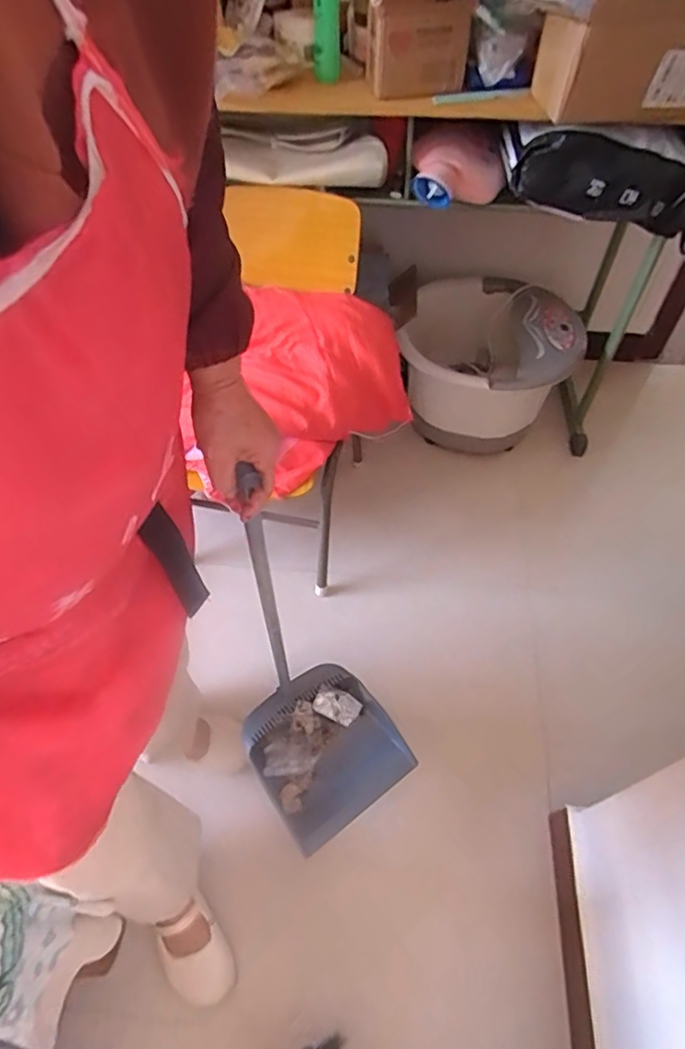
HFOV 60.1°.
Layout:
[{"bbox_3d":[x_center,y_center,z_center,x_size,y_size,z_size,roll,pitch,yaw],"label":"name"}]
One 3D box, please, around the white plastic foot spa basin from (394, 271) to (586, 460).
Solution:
[{"bbox_3d":[0.357,-0.359,1.481,0.372,0.400,0.388,0,55,1],"label":"white plastic foot spa basin"}]

